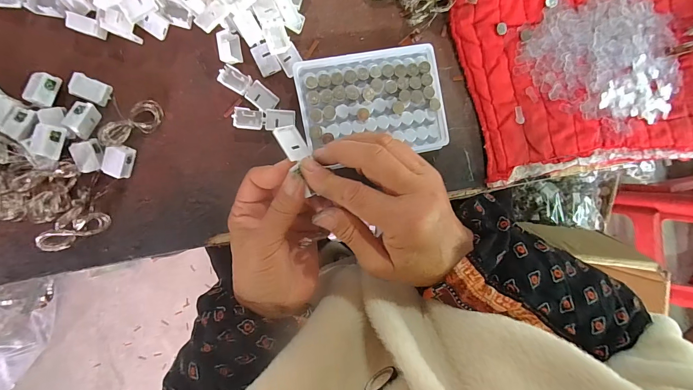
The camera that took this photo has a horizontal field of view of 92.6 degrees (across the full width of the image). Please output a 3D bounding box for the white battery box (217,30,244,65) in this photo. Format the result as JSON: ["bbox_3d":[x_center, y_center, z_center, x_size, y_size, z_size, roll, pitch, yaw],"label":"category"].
[{"bbox_3d":[-0.105,-0.133,0.300,0.019,0.010,0.029,-8,94,-7],"label":"white battery box"}]

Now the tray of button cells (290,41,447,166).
[{"bbox_3d":[0.022,-0.084,0.309,0.128,0.029,0.095,-10,94,-7],"label":"tray of button cells"}]

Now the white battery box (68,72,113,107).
[{"bbox_3d":[-0.220,-0.091,0.285,0.024,0.016,0.020,22,90,-8],"label":"white battery box"}]

